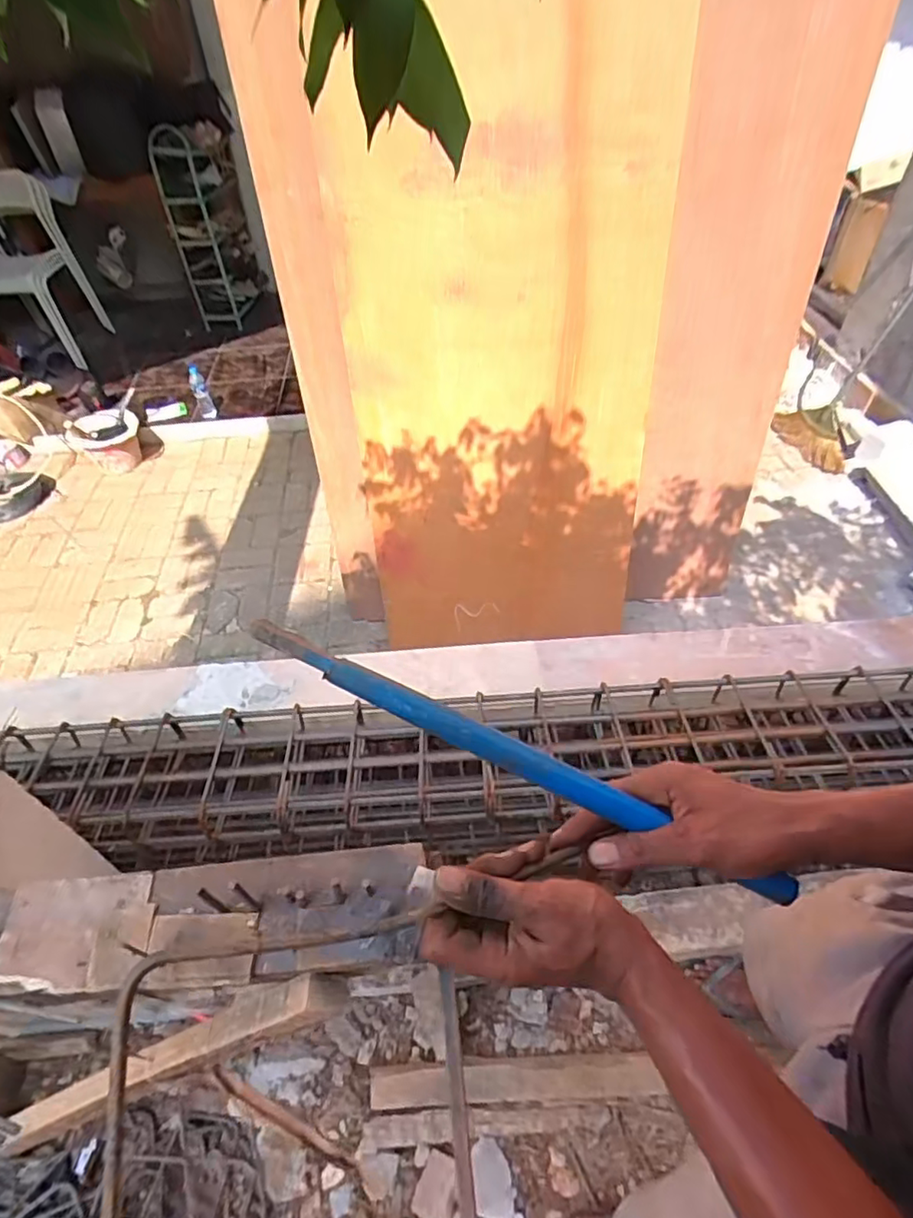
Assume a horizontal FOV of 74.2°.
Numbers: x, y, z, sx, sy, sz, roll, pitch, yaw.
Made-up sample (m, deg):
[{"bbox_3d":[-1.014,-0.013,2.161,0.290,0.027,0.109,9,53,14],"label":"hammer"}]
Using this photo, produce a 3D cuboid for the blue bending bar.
[{"bbox_3d":[0.044,0.106,0.418,0.407,0.020,0.017,26,50,0],"label":"blue bending bar"}]

